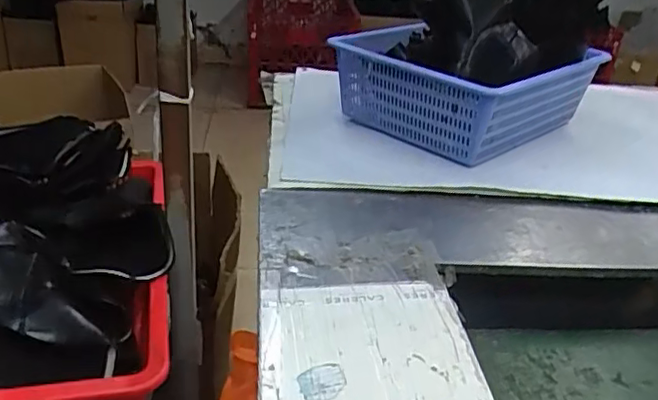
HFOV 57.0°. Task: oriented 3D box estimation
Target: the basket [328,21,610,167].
[{"bbox_3d":[0.251,-0.217,1.189,0.415,0.181,0.361,-23,38,-39],"label":"basket"}]

